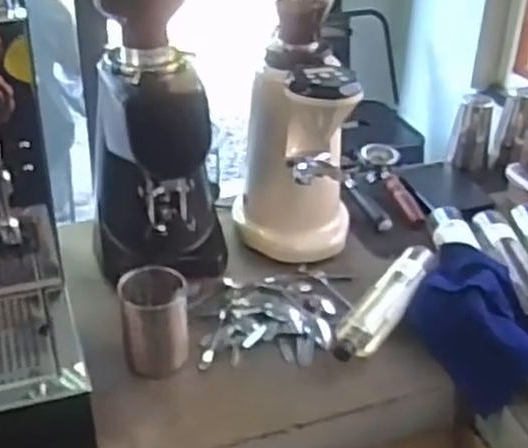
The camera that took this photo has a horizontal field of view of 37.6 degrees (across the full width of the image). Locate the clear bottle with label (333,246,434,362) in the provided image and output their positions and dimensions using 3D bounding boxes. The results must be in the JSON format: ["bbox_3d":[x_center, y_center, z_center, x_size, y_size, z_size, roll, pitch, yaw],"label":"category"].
[{"bbox_3d":[0.189,0.118,1.205,0.072,0.050,0.284,19,36,26],"label":"clear bottle with label"}]

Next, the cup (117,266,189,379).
[{"bbox_3d":[-0.153,0.135,1.096,0.090,0.145,0.090,1,32,-1],"label":"cup"}]

